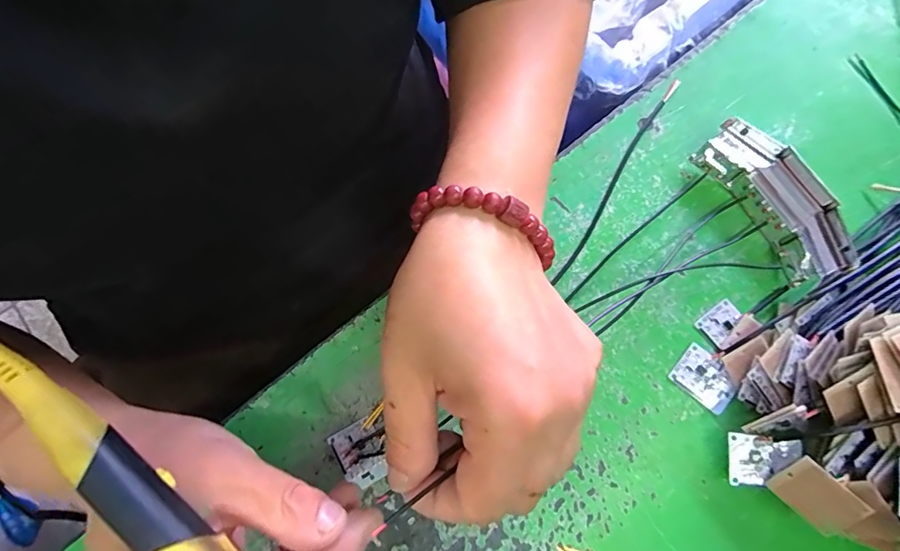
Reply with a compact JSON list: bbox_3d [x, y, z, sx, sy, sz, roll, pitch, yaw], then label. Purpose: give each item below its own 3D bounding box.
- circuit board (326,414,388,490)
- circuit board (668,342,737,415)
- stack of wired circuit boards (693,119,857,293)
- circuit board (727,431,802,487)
[{"bbox_3d":[-0.046,0.095,0.252,0.029,0.004,0.032,-29,76,-7],"label":"circuit board"},{"bbox_3d":[0.139,0.055,0.254,0.031,0.006,0.025,40,79,10],"label":"circuit board"},{"bbox_3d":[0.185,-0.043,0.268,0.032,0.030,0.097,-26,76,-6],"label":"stack of wired circuit boards"},{"bbox_3d":[0.154,0.092,0.230,0.030,0.005,0.025,1,85,17],"label":"circuit board"}]

